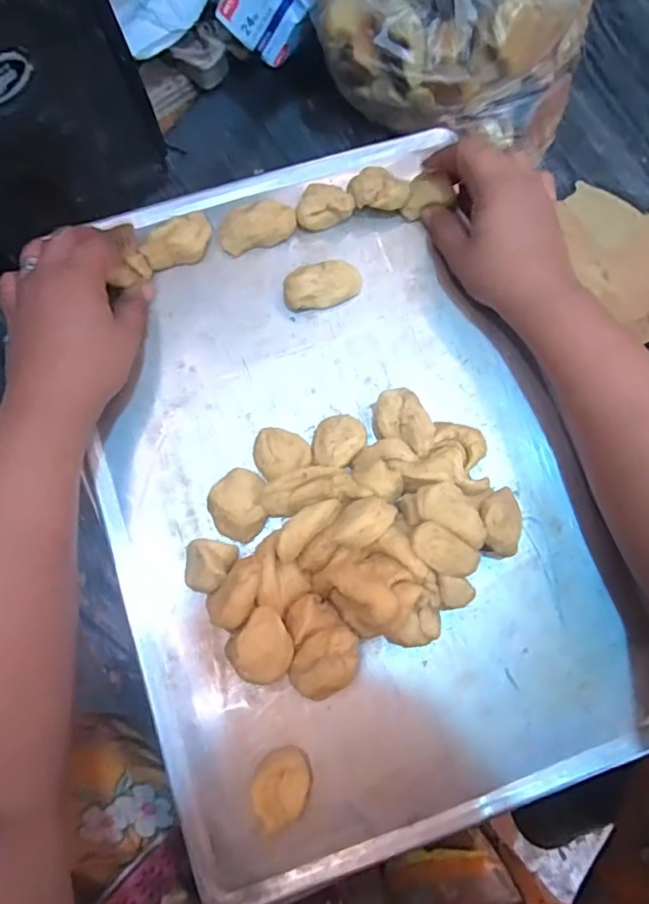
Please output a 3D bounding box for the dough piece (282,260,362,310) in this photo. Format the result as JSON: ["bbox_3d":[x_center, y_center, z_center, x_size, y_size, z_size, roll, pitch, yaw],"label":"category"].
[{"bbox_3d":[-0.001,-0.118,0.389,0.056,0.023,0.026,-22,78,-4],"label":"dough piece"}]

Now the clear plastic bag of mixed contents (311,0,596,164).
[{"bbox_3d":[0.164,-0.544,0.694,0.338,0.229,0.222,12,78,4],"label":"clear plastic bag of mixed contents"}]

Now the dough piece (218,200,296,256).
[{"bbox_3d":[-0.047,-0.161,0.396,0.055,0.020,0.024,-19,77,-3],"label":"dough piece"}]

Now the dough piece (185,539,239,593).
[{"bbox_3d":[-0.073,0.070,0.345,0.032,0.026,0.031,0,77,1],"label":"dough piece"}]

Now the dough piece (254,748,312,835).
[{"bbox_3d":[-0.025,0.194,0.319,0.030,0.024,0.040,12,78,4],"label":"dough piece"}]

